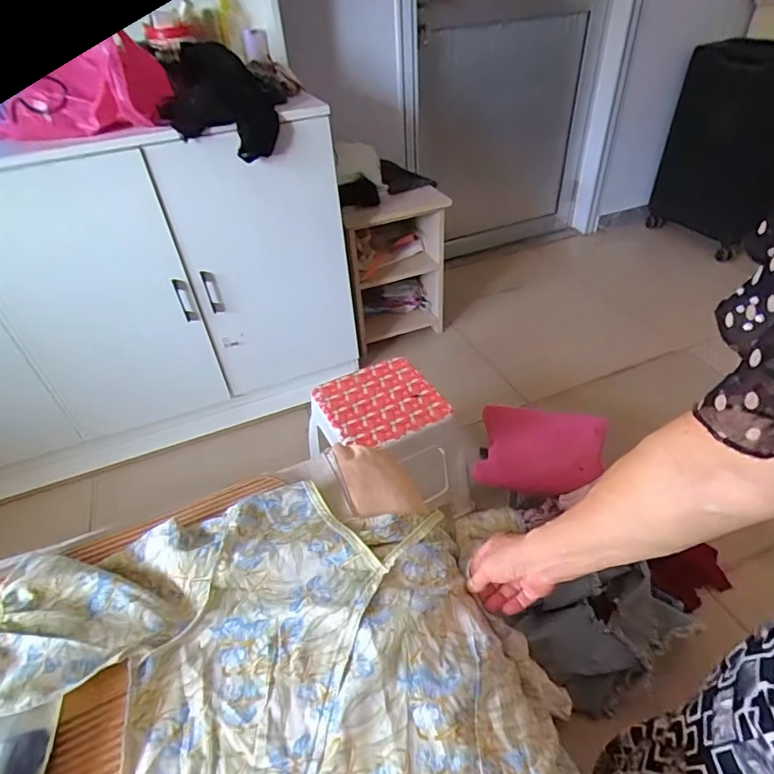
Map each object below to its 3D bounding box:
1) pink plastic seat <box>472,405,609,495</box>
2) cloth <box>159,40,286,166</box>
[{"bbox_3d":[0.334,0.132,1.062,0.265,0.053,0.185,7,40,15],"label":"pink plastic seat"},{"bbox_3d":[-0.378,-0.677,1.120,0.257,0.129,0.374,-15,55,-8],"label":"cloth"}]

